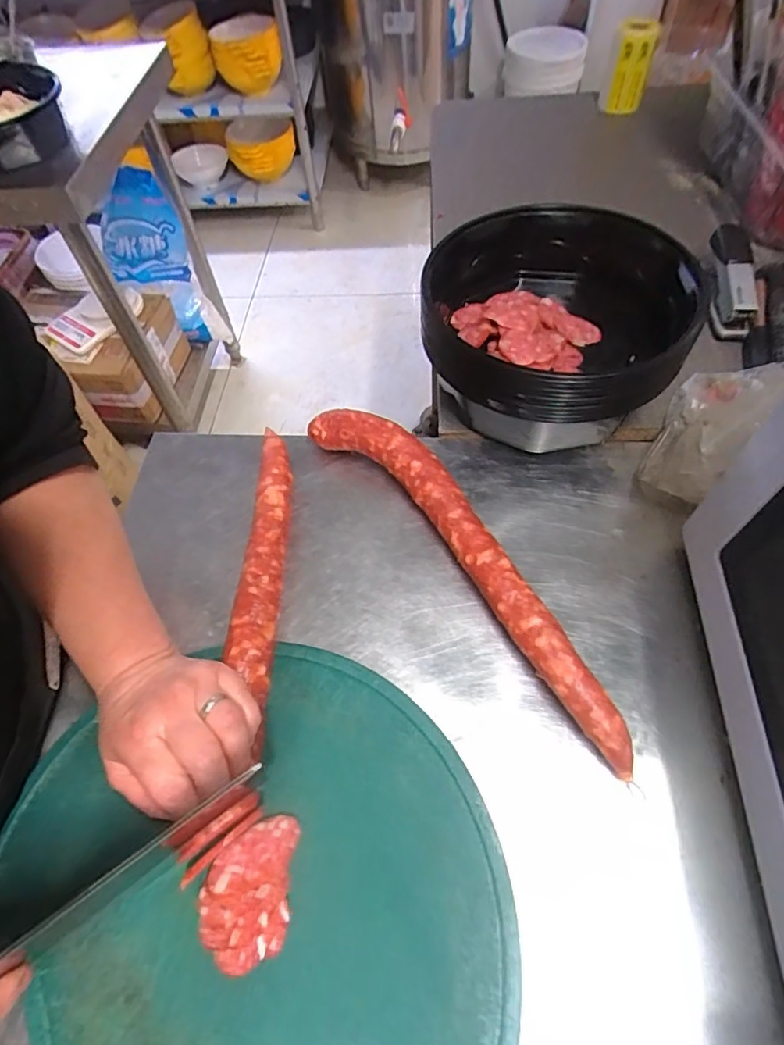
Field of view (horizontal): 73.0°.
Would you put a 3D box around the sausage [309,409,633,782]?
[{"bbox_3d":[0.060,0.022,0.416,0.062,0.044,0.365,-35,63,-16],"label":"sausage"}]

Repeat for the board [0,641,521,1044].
[{"bbox_3d":[-0.073,0.237,0.311,0.285,0.014,0.299,-24,60,-11],"label":"board"}]

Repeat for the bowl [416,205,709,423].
[{"bbox_3d":[0.142,-0.178,0.470,0.219,0.078,0.227,12,60,11],"label":"bowl"}]

